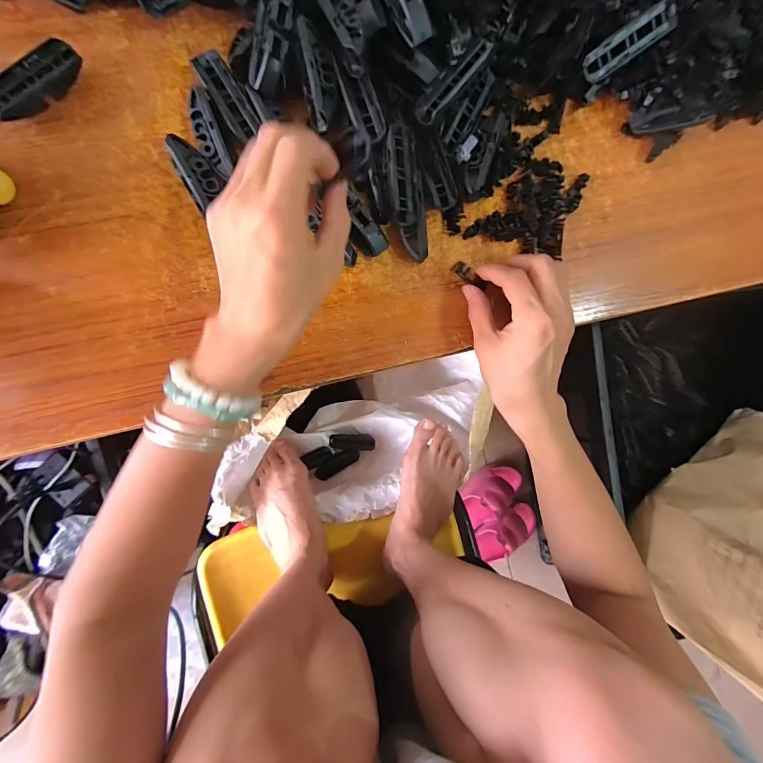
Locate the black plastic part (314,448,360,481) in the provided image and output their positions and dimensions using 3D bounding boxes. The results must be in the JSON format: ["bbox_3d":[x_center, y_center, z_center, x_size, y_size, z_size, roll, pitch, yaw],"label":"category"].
[{"bbox_3d":[-0.070,0.128,0.589,0.074,0.010,0.028,-33,94,-6],"label":"black plastic part"}]

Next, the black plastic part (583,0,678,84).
[{"bbox_3d":[0.190,-0.260,0.288,0.071,0.009,0.021,-32,93,10],"label":"black plastic part"}]

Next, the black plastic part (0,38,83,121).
[{"bbox_3d":[-0.248,-0.213,0.270,0.071,0.019,0.021,-45,94,-4],"label":"black plastic part"}]

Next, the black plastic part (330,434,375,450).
[{"bbox_3d":[-0.045,0.094,0.583,0.071,0.009,0.024,-1,90,15],"label":"black plastic part"}]

